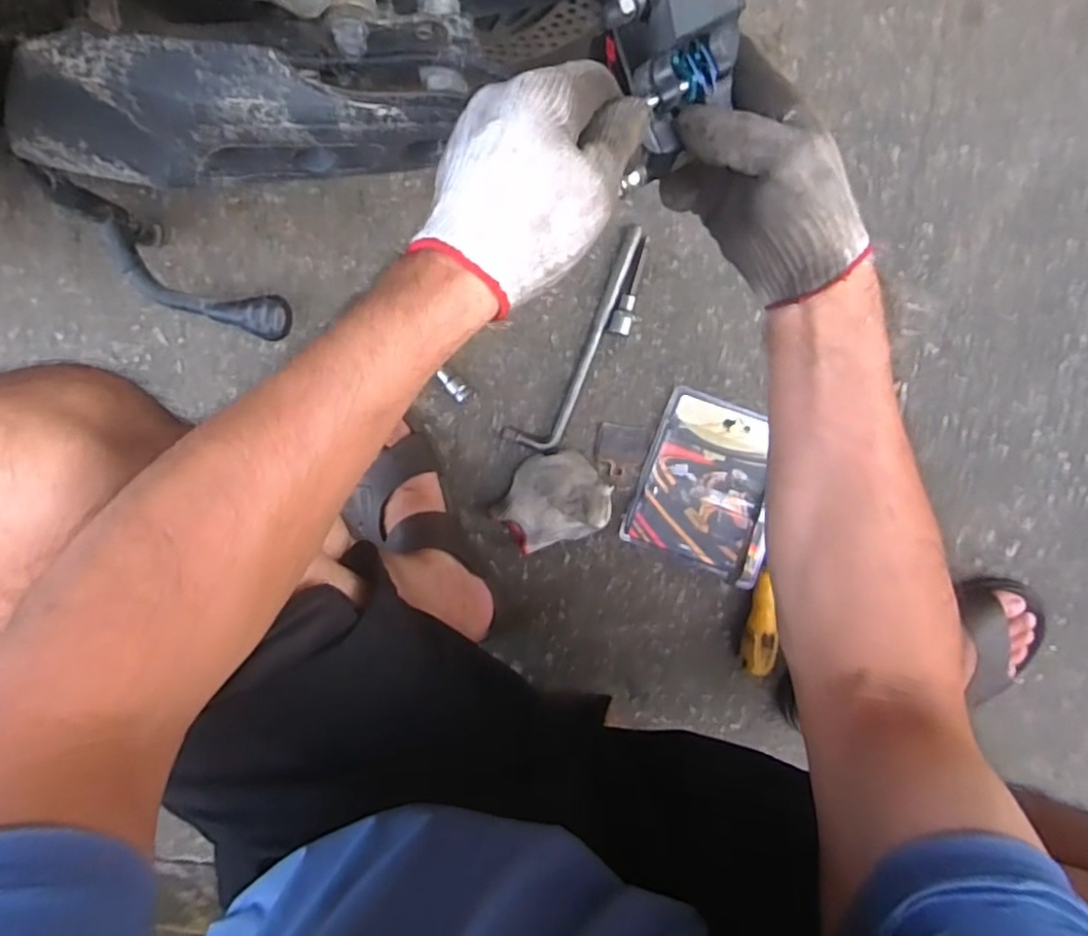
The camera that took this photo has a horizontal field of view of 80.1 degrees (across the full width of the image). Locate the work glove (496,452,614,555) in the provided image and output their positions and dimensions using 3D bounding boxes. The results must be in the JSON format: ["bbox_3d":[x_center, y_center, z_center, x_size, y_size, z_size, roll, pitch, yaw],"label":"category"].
[{"bbox_3d":[0.009,0.032,0.652,0.109,0.043,0.087,-18,96,6],"label":"work glove"}]

